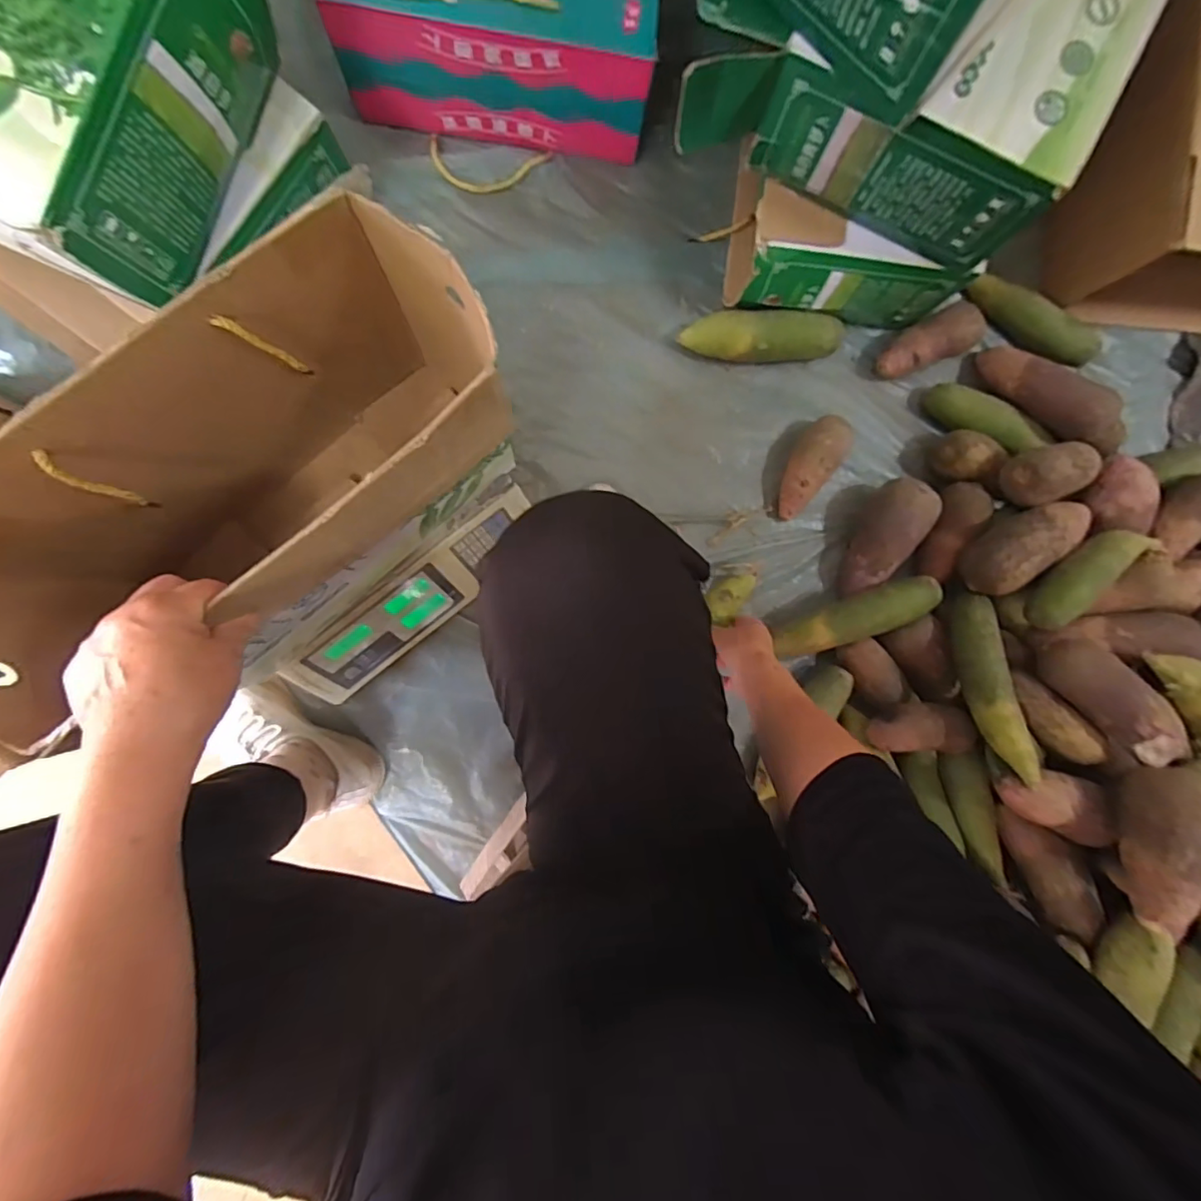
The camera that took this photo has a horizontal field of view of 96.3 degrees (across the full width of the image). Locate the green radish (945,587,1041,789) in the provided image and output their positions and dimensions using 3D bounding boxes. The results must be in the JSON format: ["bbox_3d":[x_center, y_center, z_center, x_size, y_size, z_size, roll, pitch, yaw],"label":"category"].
[{"bbox_3d":[0.458,0.093,0.635,0.045,0.044,0.234,3,63,-6],"label":"green radish"}]

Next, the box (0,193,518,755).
[{"bbox_3d":[-0.260,-0.084,0.437,0.381,0.253,0.154,-40,95,-3],"label":"box"}]

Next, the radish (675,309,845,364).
[{"bbox_3d":[0.204,-0.335,0.677,0.200,0.063,0.060,-2,92,-6],"label":"radish"}]

